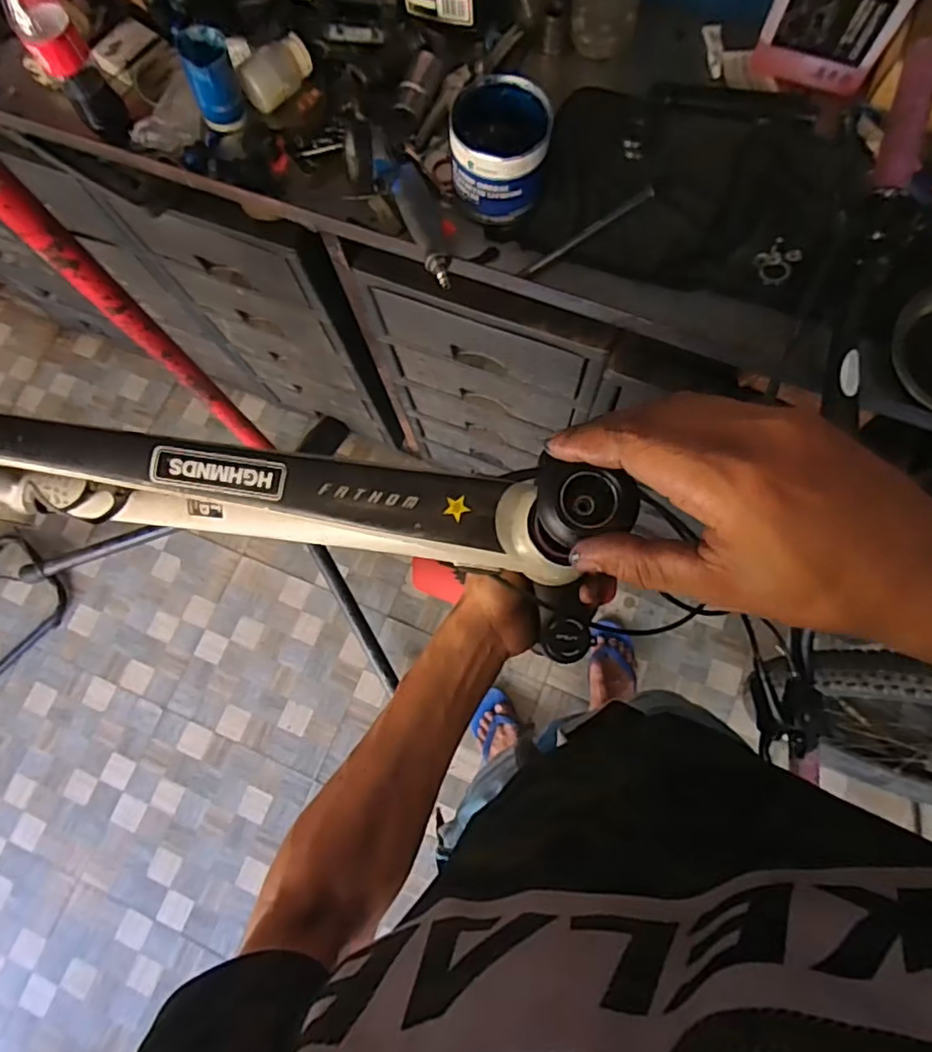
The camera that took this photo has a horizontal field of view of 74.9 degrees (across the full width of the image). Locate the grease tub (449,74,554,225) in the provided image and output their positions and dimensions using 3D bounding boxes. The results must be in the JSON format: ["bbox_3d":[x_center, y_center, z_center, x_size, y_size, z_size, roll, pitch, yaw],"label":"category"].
[{"bbox_3d":[0.036,-0.394,0.639,0.102,0.075,0.108,10,77,7],"label":"grease tub"}]

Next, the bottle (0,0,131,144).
[{"bbox_3d":[-0.433,-0.507,0.654,0.055,0.183,0.048,-31,75,-4],"label":"bottle"}]

